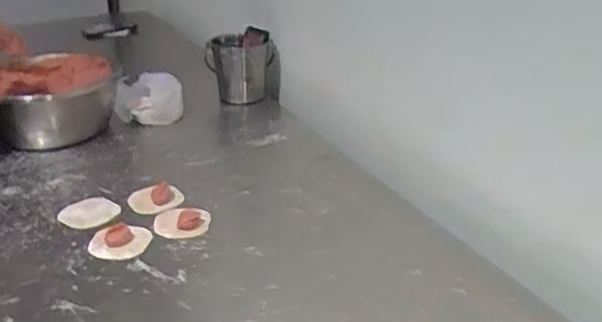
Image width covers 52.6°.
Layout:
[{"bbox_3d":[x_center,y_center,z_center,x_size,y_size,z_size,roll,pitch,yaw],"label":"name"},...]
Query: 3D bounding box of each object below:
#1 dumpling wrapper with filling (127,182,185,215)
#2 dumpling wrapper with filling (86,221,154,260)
[{"bbox_3d":[-0.233,0.061,0.978,0.085,0.026,0.061,-8,27,-15],"label":"dumpling wrapper with filling"},{"bbox_3d":[-0.257,0.117,0.861,0.072,0.020,0.081,5,26,11],"label":"dumpling wrapper with filling"}]

